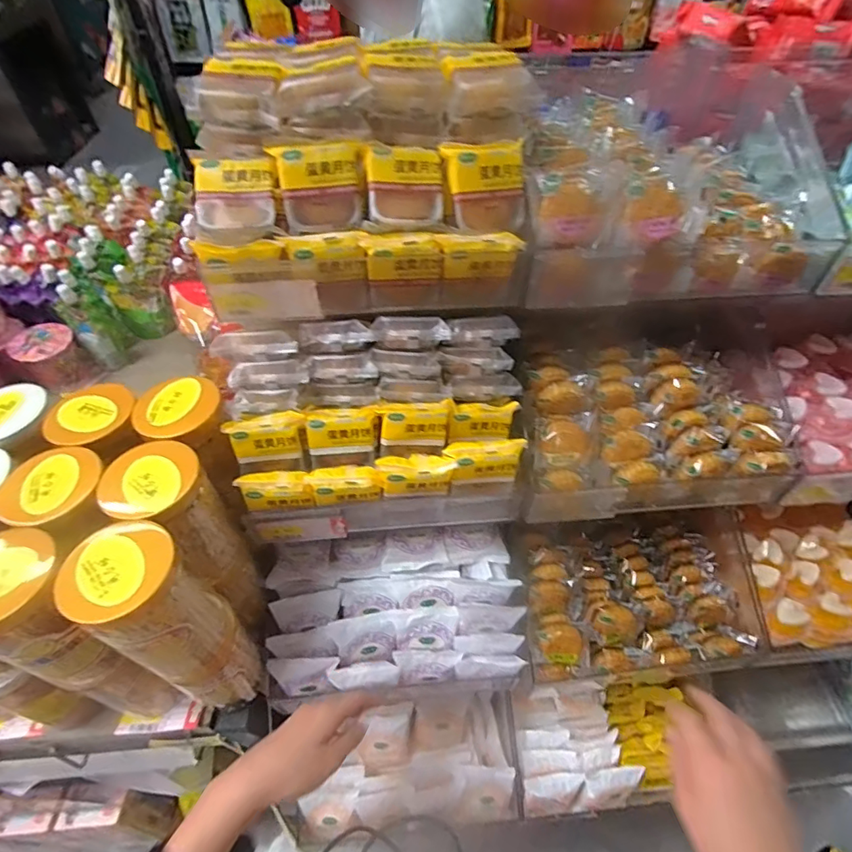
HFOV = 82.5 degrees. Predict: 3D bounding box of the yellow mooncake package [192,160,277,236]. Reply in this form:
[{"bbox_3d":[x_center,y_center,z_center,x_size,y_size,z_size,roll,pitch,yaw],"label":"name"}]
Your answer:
[{"bbox_3d":[-0.161,-0.197,0.415,0.065,0.042,0.055,-7,50,-6],"label":"yellow mooncake package"}]

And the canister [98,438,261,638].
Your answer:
[{"bbox_3d":[-0.239,0.132,0.518,0.077,0.269,0.085,-1,50,-1],"label":"canister"}]

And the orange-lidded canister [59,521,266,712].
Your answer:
[{"bbox_3d":[-0.233,0.194,0.465,0.084,0.277,0.075,27,55,21],"label":"orange-lidded canister"}]

